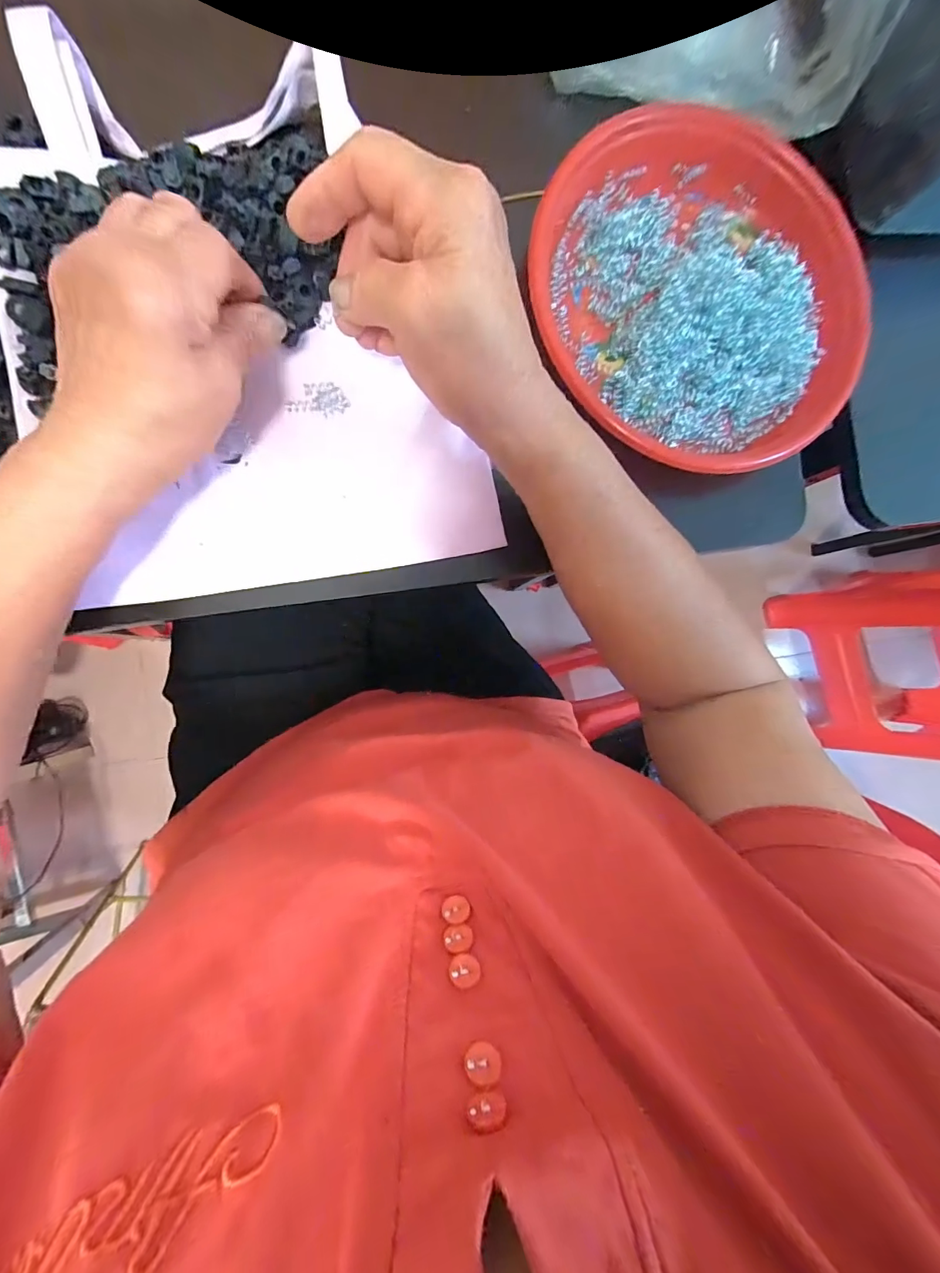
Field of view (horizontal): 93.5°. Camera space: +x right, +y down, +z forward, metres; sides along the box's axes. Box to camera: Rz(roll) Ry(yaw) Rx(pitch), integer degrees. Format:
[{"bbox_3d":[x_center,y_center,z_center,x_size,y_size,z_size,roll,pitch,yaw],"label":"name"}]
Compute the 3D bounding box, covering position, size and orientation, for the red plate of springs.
[{"bbox_3d":[0.159,-0.246,0.300,0.227,0.031,0.255,18,86,-8],"label":"red plate of springs"}]

